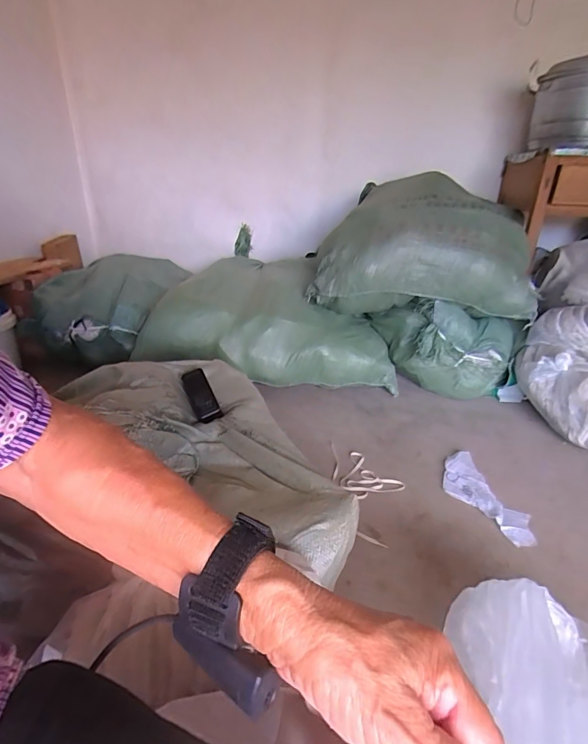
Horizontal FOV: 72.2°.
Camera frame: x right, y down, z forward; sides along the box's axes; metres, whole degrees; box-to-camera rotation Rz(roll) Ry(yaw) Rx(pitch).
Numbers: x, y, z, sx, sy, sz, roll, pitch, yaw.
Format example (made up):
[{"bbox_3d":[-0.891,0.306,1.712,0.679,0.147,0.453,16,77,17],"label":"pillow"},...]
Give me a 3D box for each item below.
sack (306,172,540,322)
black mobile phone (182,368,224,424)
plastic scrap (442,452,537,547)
[{"bbox_3d":[0.478,-0.443,1.436,0.734,0.394,0.512,13,28,23],"label":"sack"},{"bbox_3d":[-0.214,0.056,0.929,0.054,0.016,0.134,-29,67,-4],"label":"black mobile phone"},{"bbox_3d":[0.451,0.298,0.972,0.134,0.021,0.300,-6,27,-15],"label":"plastic scrap"}]

